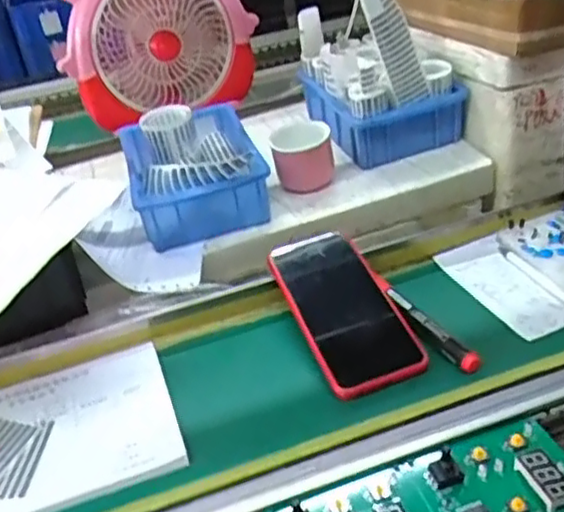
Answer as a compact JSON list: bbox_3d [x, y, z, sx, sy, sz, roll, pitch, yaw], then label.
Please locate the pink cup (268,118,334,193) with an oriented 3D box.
[{"bbox_3d":[0.026,-0.098,0.697,0.073,0.056,0.053,-6,34,1],"label":"pink cup"}]

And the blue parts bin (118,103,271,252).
[{"bbox_3d":[-0.095,-0.094,0.708,0.127,0.086,0.192,-14,35,-10],"label":"blue parts bin"}]

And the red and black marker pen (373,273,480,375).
[{"bbox_3d":[0.113,0.052,0.553,0.015,0.016,0.134,-23,38,-23],"label":"red and black marker pen"}]

